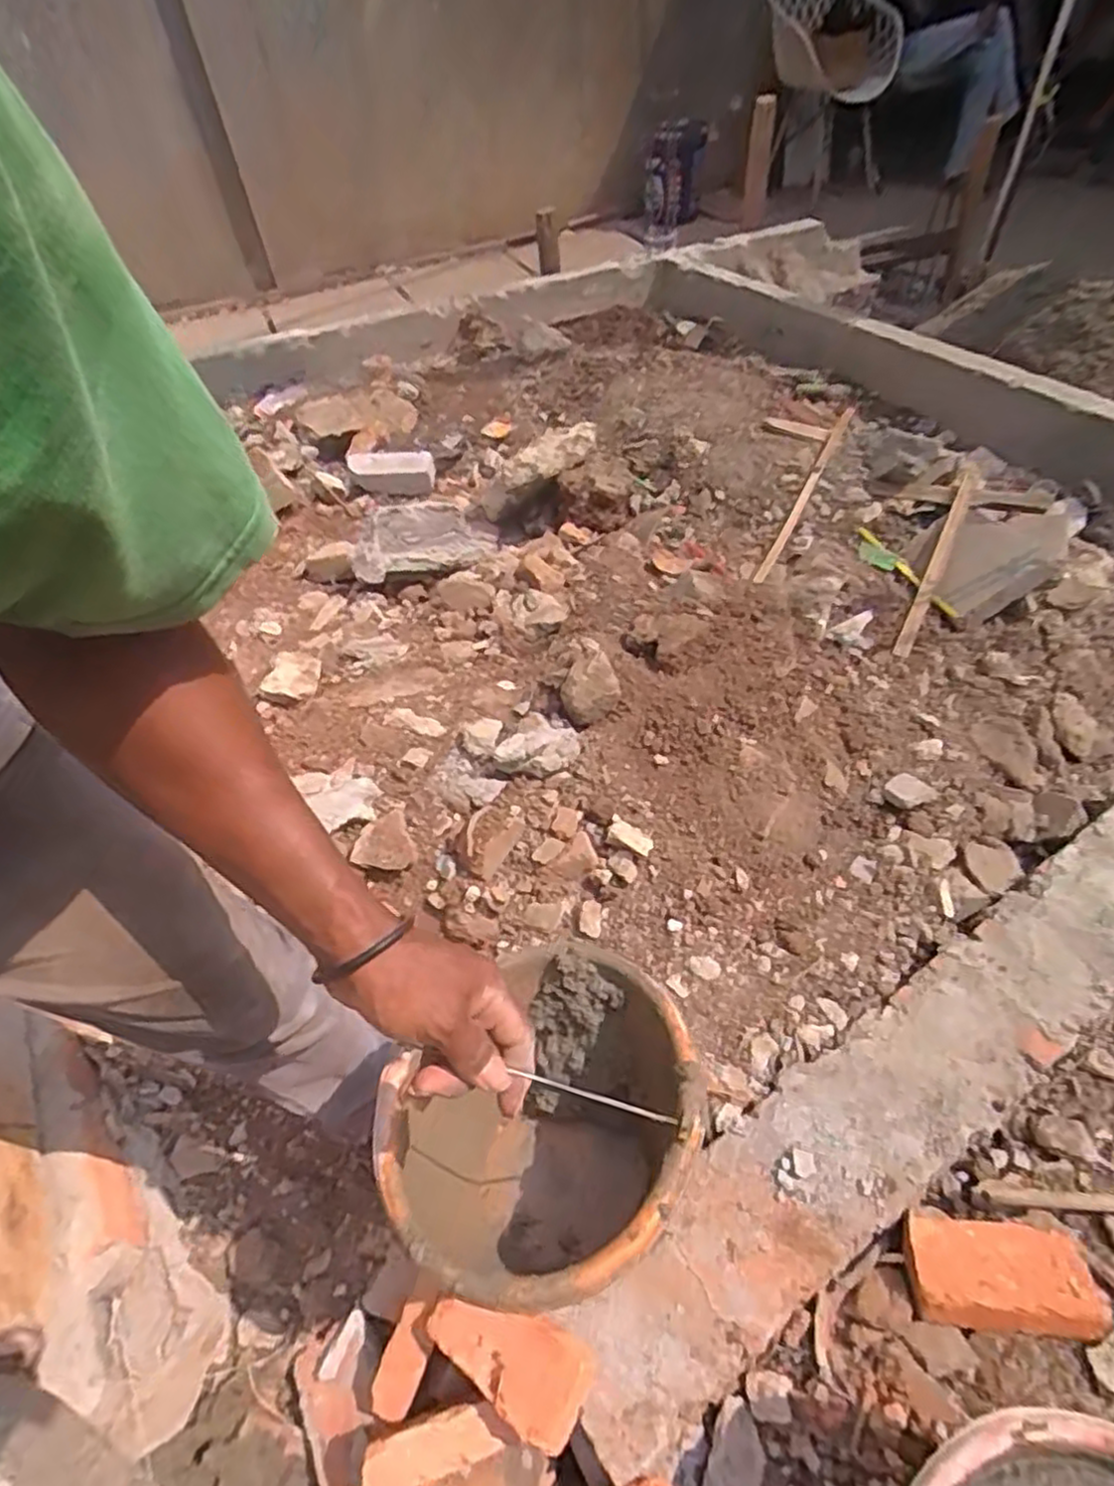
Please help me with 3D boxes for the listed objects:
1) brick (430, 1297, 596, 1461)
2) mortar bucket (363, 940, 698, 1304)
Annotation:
[{"bbox_3d":[-0.049,0.586,0.679,0.165,0.046,0.085,3,48,29],"label":"brick"},{"bbox_3d":[-0.001,0.322,0.597,0.247,0.199,0.211,-37,56,-23],"label":"mortar bucket"}]

